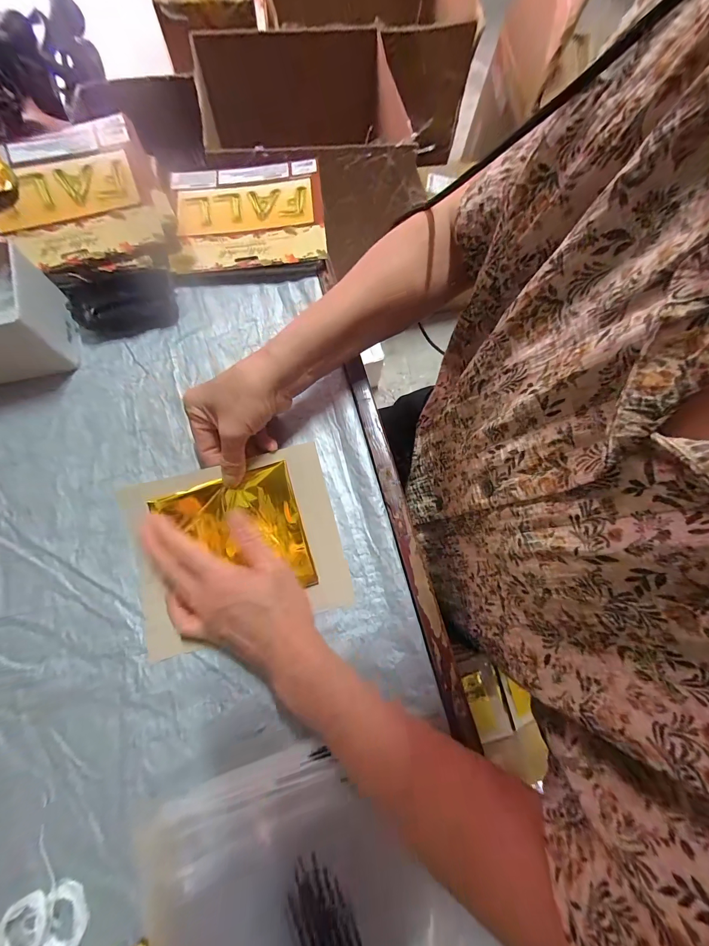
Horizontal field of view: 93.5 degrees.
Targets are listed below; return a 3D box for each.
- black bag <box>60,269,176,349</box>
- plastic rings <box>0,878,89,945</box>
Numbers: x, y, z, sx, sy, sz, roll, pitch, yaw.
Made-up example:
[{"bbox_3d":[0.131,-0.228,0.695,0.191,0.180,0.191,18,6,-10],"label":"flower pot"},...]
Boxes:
[{"bbox_3d":[-0.263,-0.191,0.380,0.107,0.028,0.058,-16,76,-5],"label":"black bag"},{"bbox_3d":[-0.238,0.343,0.255,0.064,0.005,0.045,5,75,1],"label":"plastic rings"}]

